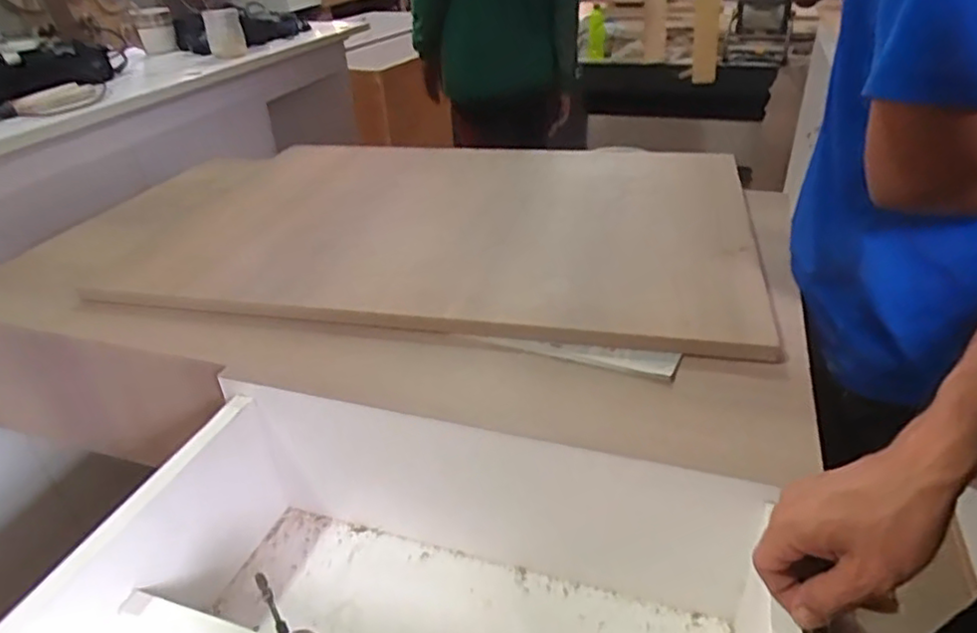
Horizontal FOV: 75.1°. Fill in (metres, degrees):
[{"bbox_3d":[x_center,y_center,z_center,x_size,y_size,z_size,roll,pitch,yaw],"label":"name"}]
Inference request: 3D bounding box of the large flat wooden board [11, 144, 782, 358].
[{"bbox_3d":[-0.129,-0.159,0.934,0.957,0.029,0.555,5,37,11],"label":"large flat wooden board"}]

